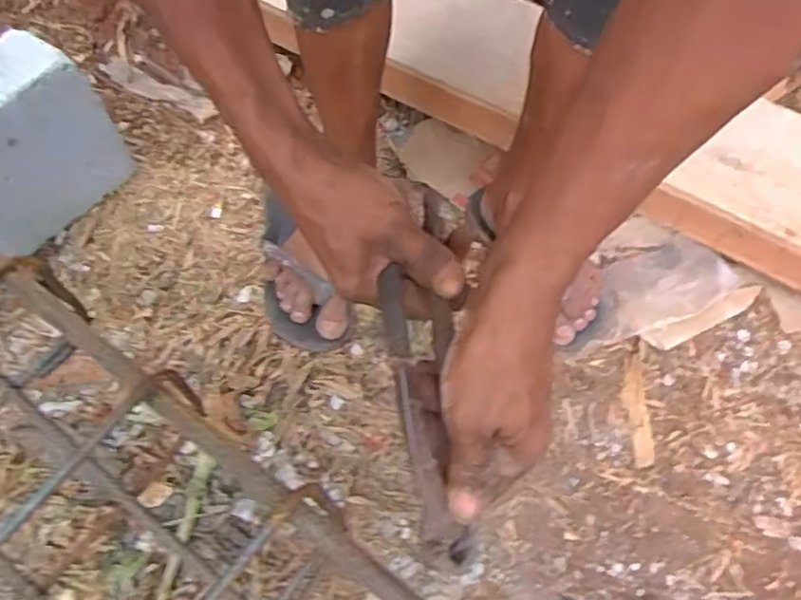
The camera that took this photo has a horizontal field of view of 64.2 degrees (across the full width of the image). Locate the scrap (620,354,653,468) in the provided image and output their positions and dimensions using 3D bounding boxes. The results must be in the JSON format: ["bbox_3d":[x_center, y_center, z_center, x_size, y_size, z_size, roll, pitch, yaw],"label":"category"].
[{"bbox_3d":[0.253,0.116,0.690,0.024,0.006,0.126,0,59,3],"label":"scrap"}]

